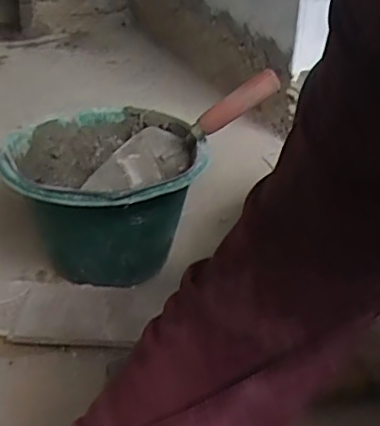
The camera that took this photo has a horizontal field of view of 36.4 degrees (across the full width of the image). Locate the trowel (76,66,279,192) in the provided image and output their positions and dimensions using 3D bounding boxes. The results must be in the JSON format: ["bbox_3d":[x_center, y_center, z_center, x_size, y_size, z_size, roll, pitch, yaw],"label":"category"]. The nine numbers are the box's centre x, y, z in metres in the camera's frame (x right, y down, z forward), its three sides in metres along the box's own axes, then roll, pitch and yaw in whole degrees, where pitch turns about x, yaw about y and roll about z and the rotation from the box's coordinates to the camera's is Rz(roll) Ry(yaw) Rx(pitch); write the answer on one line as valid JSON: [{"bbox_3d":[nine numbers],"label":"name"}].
[{"bbox_3d":[-0.012,-0.106,0.798,0.282,0.080,0.071,-31,44,10],"label":"trowel"}]

